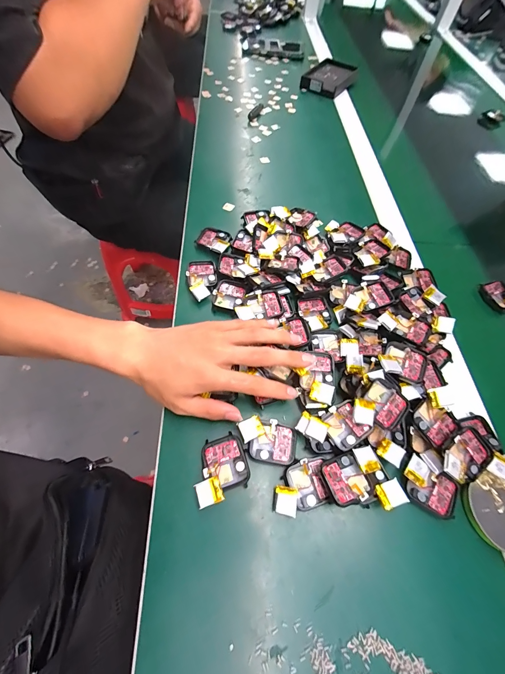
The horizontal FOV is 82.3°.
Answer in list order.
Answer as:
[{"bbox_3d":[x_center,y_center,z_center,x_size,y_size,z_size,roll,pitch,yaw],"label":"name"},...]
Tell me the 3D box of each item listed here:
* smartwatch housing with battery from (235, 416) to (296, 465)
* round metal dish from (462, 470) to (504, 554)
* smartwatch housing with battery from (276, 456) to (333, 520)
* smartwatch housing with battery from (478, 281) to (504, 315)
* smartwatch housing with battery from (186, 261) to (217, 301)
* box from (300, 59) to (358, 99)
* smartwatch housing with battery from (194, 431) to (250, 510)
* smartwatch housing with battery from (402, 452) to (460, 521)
[{"bbox_3d":[0.014,0.098,0.274,0.055,0.016,0.038,10,61,2],"label":"smartwatch housing with battery"},{"bbox_3d":[0.226,0.155,0.256,0.068,0.007,0.061,-22,65,-16],"label":"round metal dish"},{"bbox_3d":[0.042,0.134,0.257,0.052,0.016,0.037,-17,63,-13],"label":"smartwatch housing with battery"},{"bbox_3d":[0.333,-0.056,0.383,0.043,0.020,0.046,-11,62,-10],"label":"smartwatch housing with battery"},{"bbox_3d":[-0.063,-0.073,0.362,0.035,0.013,0.059,-8,62,-9],"label":"smartwatch housing with battery"},{"bbox_3d":[0.182,-0.605,0.675,0.100,0.025,0.133,28,63,11],"label":"box"},{"bbox_3d":[-0.029,0.119,0.260,0.048,0.015,0.049,-14,63,-12],"label":"smartwatch housing with battery"},{"bbox_3d":[0.158,0.135,0.260,0.049,0.018,0.034,30,63,12],"label":"smartwatch housing with battery"}]

